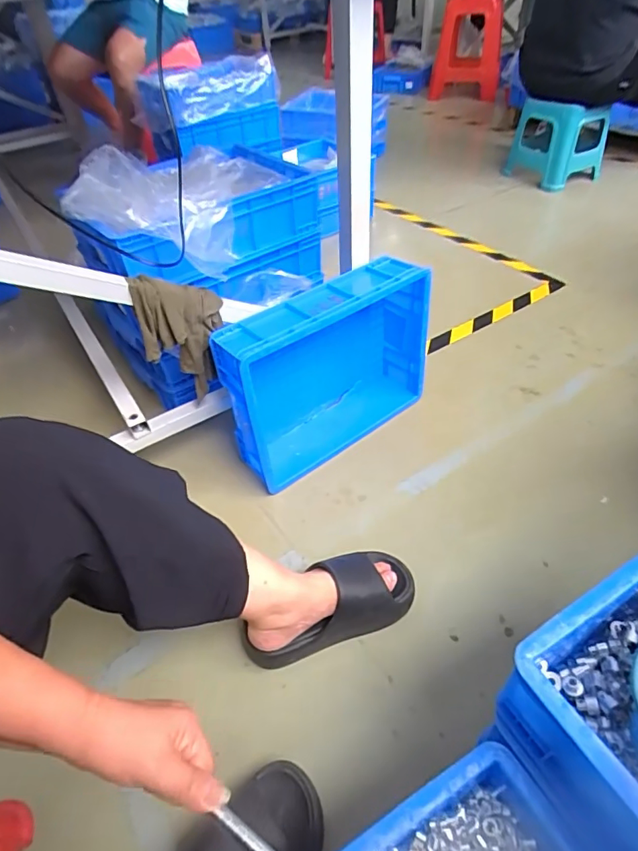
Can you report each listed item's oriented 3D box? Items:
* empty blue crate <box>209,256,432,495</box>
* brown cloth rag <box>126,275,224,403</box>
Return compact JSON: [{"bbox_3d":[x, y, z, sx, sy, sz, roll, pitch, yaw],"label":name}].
[{"bbox_3d":[0.021,-0.107,0.926,0.412,0.307,0.144,-33,51,-26],"label":"empty blue crate"},{"bbox_3d":[-0.213,-0.140,0.793,0.132,0.223,0.046,-19,46,-15],"label":"brown cloth rag"}]

